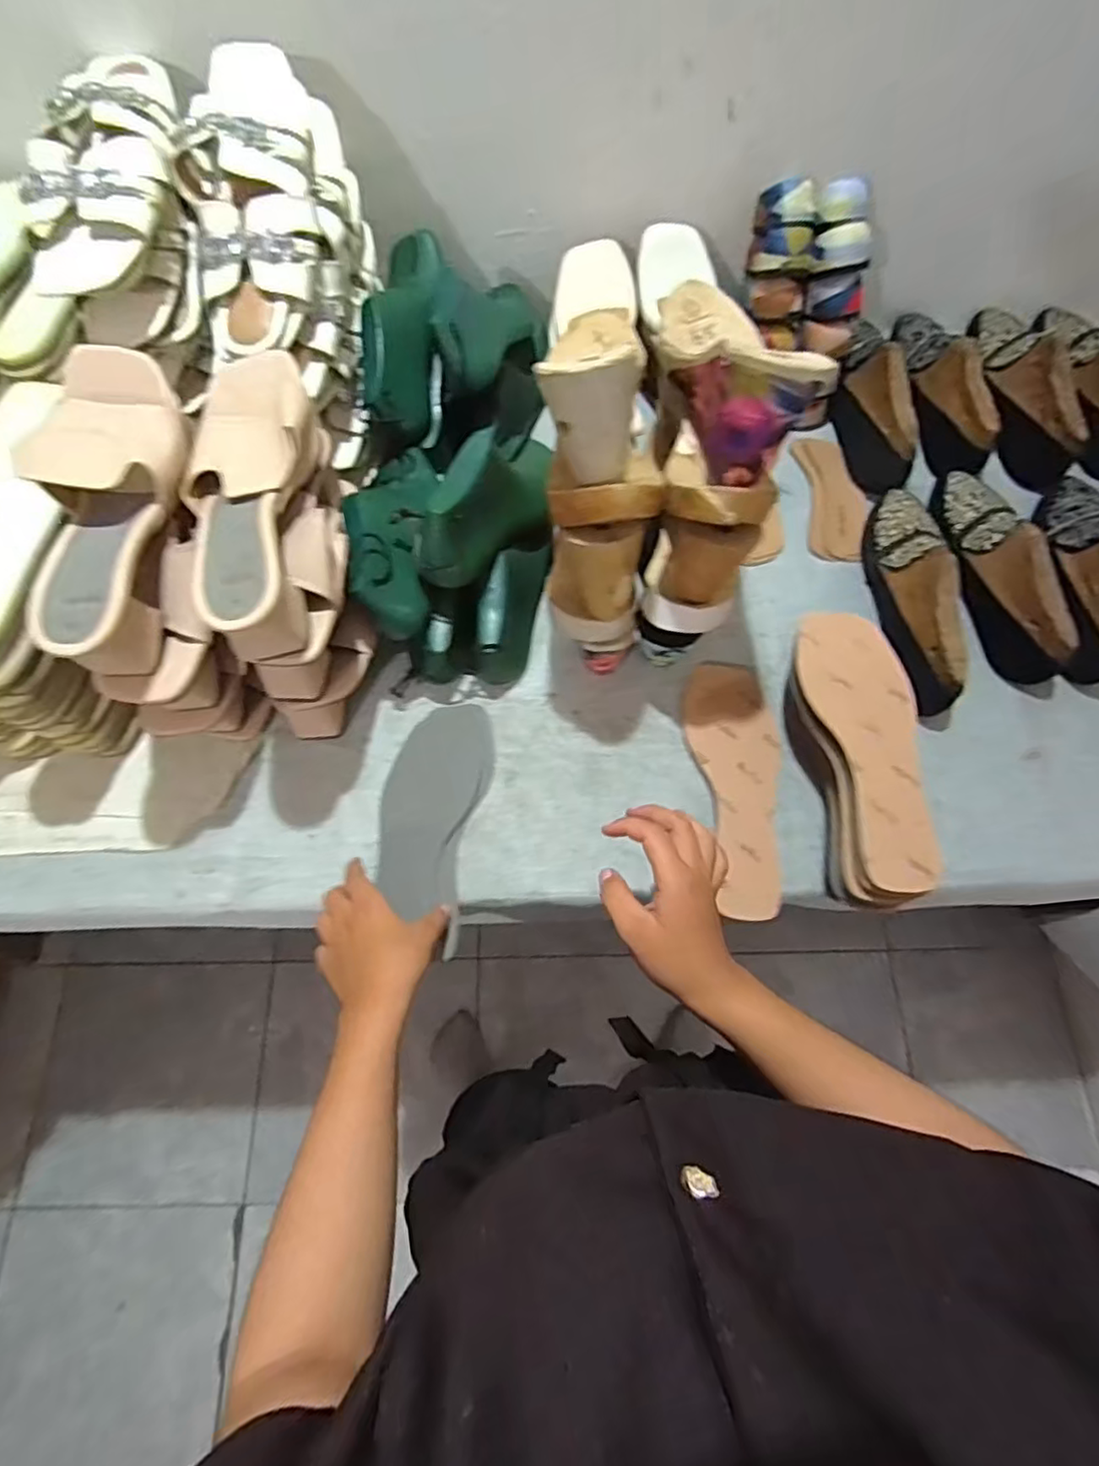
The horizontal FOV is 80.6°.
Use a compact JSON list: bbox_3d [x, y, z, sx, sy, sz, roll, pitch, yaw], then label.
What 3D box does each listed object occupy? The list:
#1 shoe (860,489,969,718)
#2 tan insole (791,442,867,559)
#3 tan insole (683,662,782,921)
[{"bbox_3d":[0.360,-0.146,0.643,0.057,0.082,0.242,1,69,1],"label":"shoe"},{"bbox_3d":[0.317,-0.267,0.729,0.063,0.012,0.164,-2,69,0],"label":"tan insole"},{"bbox_3d":[0.184,0.048,0.610,0.082,0.018,0.238,-7,70,-1],"label":"tan insole"}]

